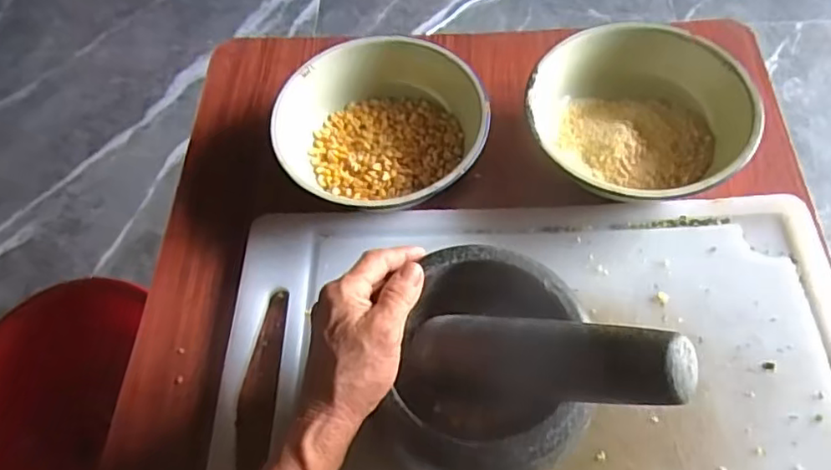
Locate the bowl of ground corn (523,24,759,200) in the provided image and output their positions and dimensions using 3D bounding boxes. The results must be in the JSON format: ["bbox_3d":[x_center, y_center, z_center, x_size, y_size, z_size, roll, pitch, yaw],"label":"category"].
[{"bbox_3d":[0.203,-0.110,0.546,0.182,0.065,0.161,37,68,23],"label":"bowl of ground corn"}]

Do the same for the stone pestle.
[{"bbox_3d":[0.063,0.071,0.341,0.176,0.035,0.043,-10,53,42],"label":"stone pestle"}]

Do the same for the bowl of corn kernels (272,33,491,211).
[{"bbox_3d":[-0.031,-0.093,0.545,0.183,0.074,0.149,-4,59,2],"label":"bowl of corn kernels"}]

